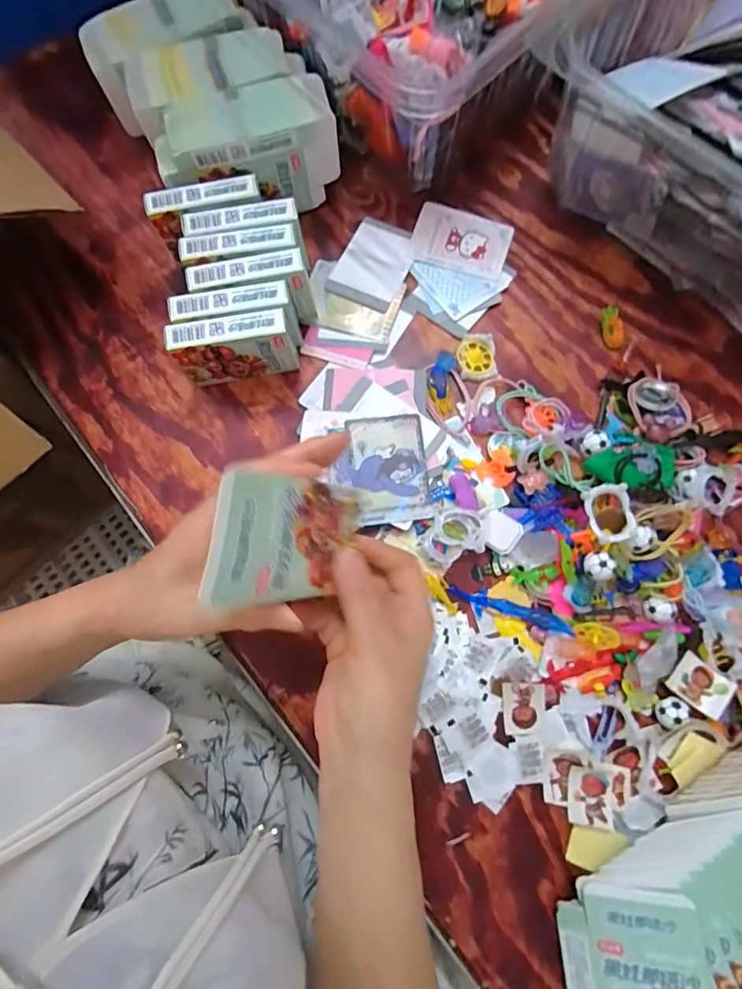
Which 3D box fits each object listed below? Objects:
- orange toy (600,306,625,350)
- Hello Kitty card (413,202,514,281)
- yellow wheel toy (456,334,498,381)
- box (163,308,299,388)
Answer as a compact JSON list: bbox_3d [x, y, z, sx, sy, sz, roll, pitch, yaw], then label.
[{"bbox_3d":[0.212,-0.148,0.424,0.018,0.009,0.042,-3,77,0],"label":"orange toy"},{"bbox_3d":[0.084,-0.236,0.450,0.087,0.004,0.063,17,79,6],"label":"Hello Kitty card"},{"bbox_3d":[0.092,-0.120,0.422,0.033,0.005,0.041,-4,77,0],"label":"yellow wheel toy"},{"bbox_3d":[-0.109,-0.117,0.395,0.091,0.066,0.021,-9,77,-1],"label":"box"}]

